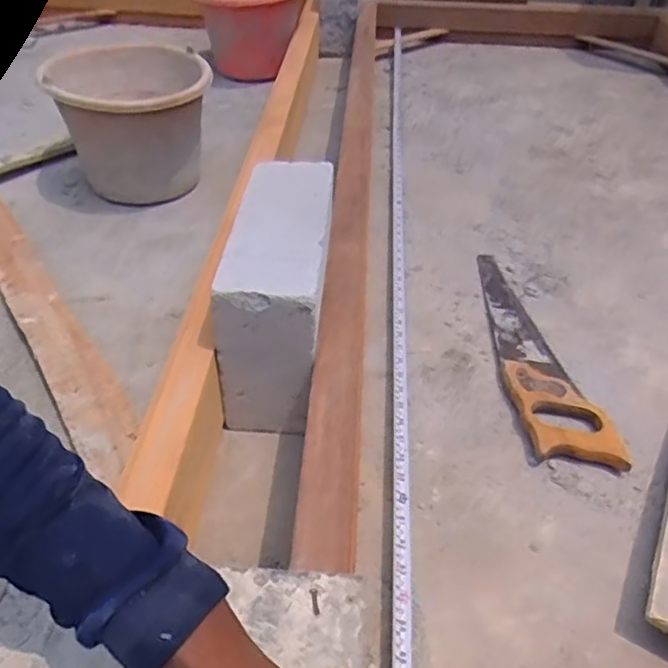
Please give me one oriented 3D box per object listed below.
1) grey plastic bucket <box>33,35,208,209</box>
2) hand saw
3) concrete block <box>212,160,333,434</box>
[{"bbox_3d":[-0.321,-0.347,1.036,0.214,0.182,0.207,-9,43,-14],"label":"grey plastic bucket"},{"bbox_3d":[0.252,0.009,0.820,0.098,0.030,0.406,-2,42,-7],"label":"hand saw"},{"bbox_3d":[-0.061,-0.046,0.731,0.102,0.210,0.268,4,42,2],"label":"concrete block"}]

